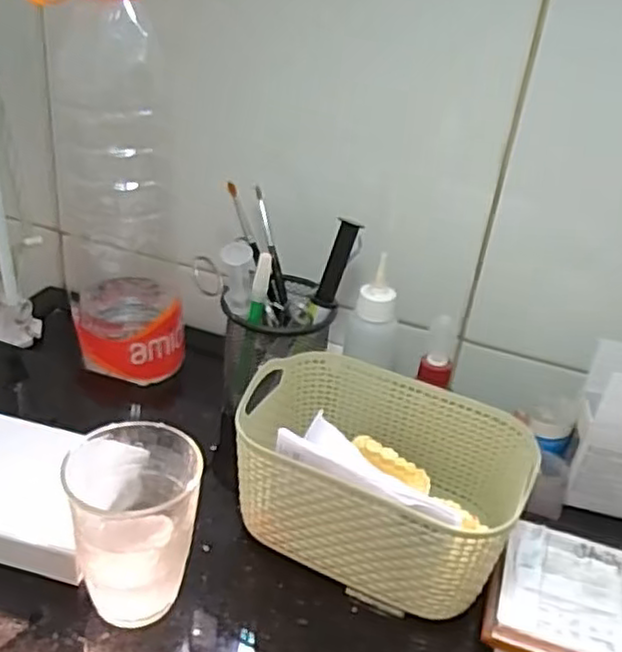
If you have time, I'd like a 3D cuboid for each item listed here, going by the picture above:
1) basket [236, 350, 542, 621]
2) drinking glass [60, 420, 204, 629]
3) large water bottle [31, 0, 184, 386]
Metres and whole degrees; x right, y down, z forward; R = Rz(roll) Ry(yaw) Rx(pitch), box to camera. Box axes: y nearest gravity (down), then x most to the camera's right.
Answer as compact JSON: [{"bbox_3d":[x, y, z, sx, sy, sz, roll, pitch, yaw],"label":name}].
[{"bbox_3d":[0.041,0.091,0.431,0.158,0.090,0.120,19,31,21],"label":"basket"},{"bbox_3d":[-0.091,0.108,0.366,0.061,0.096,0.062,-10,33,-28],"label":"drinking glass"},{"bbox_3d":[-0.144,-0.109,0.545,0.084,0.300,0.096,2,29,-10],"label":"large water bottle"}]

